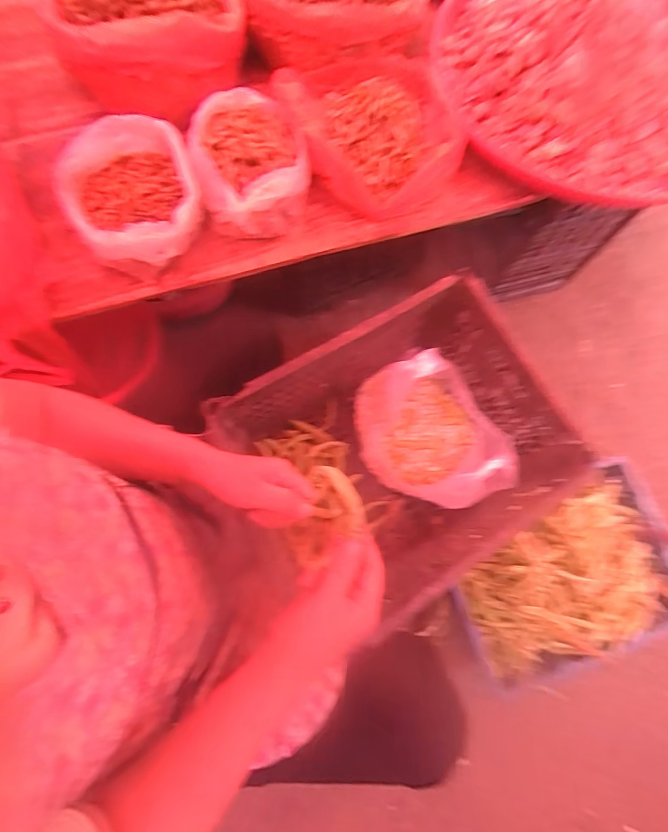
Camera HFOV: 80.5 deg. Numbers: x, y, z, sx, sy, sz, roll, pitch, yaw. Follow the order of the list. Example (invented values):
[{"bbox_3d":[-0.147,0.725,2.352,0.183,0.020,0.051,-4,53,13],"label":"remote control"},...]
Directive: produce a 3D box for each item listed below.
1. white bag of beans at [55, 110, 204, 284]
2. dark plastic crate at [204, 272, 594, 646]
[{"bbox_3d":[-0.306,-0.337,0.604,0.200,0.071,0.225,-31,76,-11],"label":"white bag of beans"},{"bbox_3d":[0.096,0.051,0.581,0.385,0.247,0.310,-31,76,-11],"label":"dark plastic crate"}]

